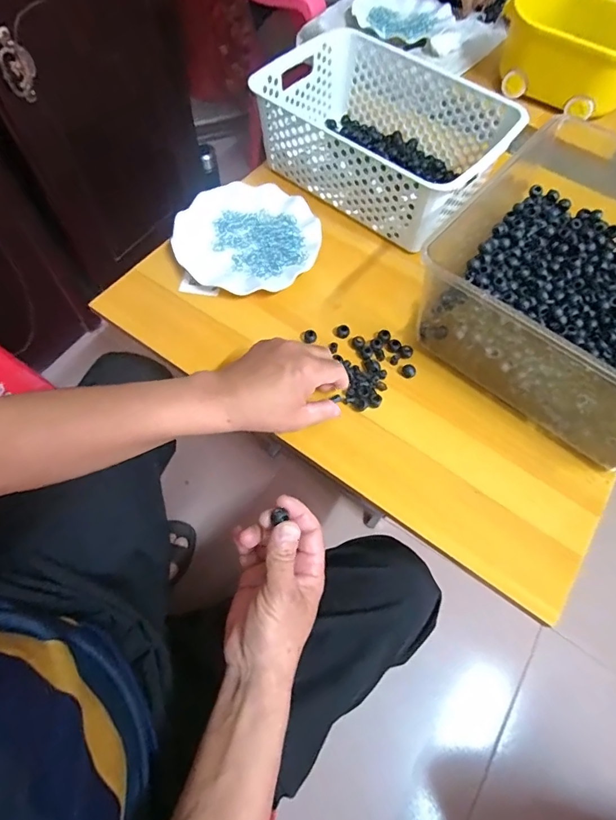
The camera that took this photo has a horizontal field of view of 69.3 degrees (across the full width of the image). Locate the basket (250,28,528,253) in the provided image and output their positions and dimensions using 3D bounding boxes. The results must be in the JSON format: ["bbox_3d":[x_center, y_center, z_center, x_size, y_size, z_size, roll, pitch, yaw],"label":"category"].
[{"bbox_3d":[0.099,-0.368,0.609,0.305,0.114,0.206,37,68,14],"label":"basket"}]

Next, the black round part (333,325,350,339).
[{"bbox_3d":[0.039,-0.092,0.531,0.020,0.016,0.012,19,65,7],"label":"black round part"}]

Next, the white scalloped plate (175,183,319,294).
[{"bbox_3d":[-0.078,-0.222,0.581,0.179,0.026,0.170,1,64,-2],"label":"white scalloped plate"}]

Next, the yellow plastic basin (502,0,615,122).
[{"bbox_3d":[0.426,-0.571,0.714,0.250,0.100,0.145,33,67,13],"label":"yellow plastic basin"}]

